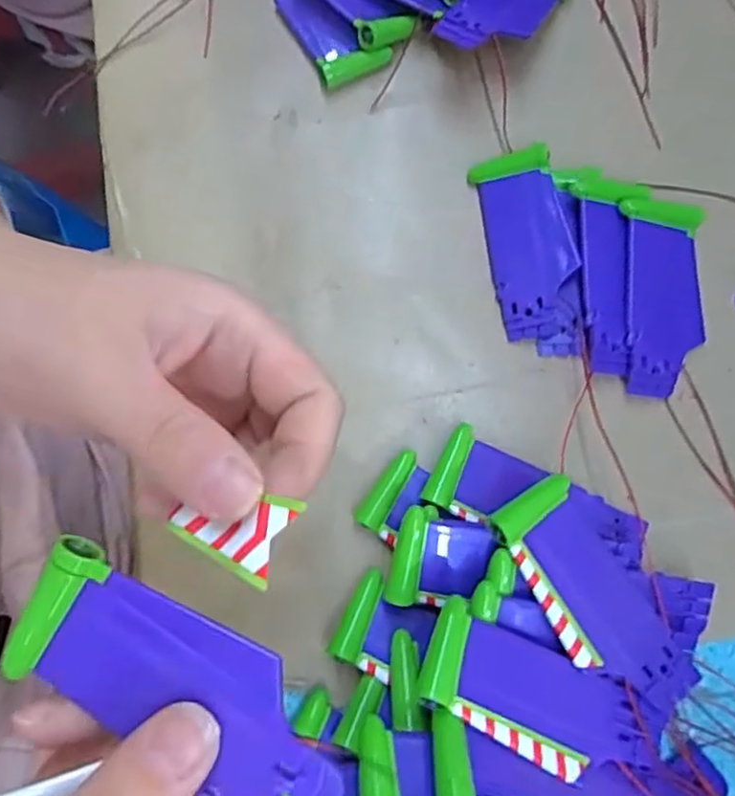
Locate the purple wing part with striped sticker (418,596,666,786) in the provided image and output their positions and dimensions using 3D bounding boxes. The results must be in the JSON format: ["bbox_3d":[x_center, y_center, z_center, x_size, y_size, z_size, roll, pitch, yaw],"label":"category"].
[{"bbox_3d":[0.061,0.106,0.231,0.087,0.007,0.037,28,57,-2],"label":"purple wing part with striped sticker"}]

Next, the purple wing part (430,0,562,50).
[{"bbox_3d":[0.068,-0.191,0.326,0.038,0.008,0.088,31,60,11],"label":"purple wing part"}]

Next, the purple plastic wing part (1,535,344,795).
[{"bbox_3d":[-0.045,0.071,0.160,0.088,0.010,0.037,33,79,9],"label":"purple plastic wing part"}]

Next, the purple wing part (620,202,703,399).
[{"bbox_3d":[0.132,-0.044,0.294,0.036,0.013,0.086,2,76,1],"label":"purple wing part"}]

